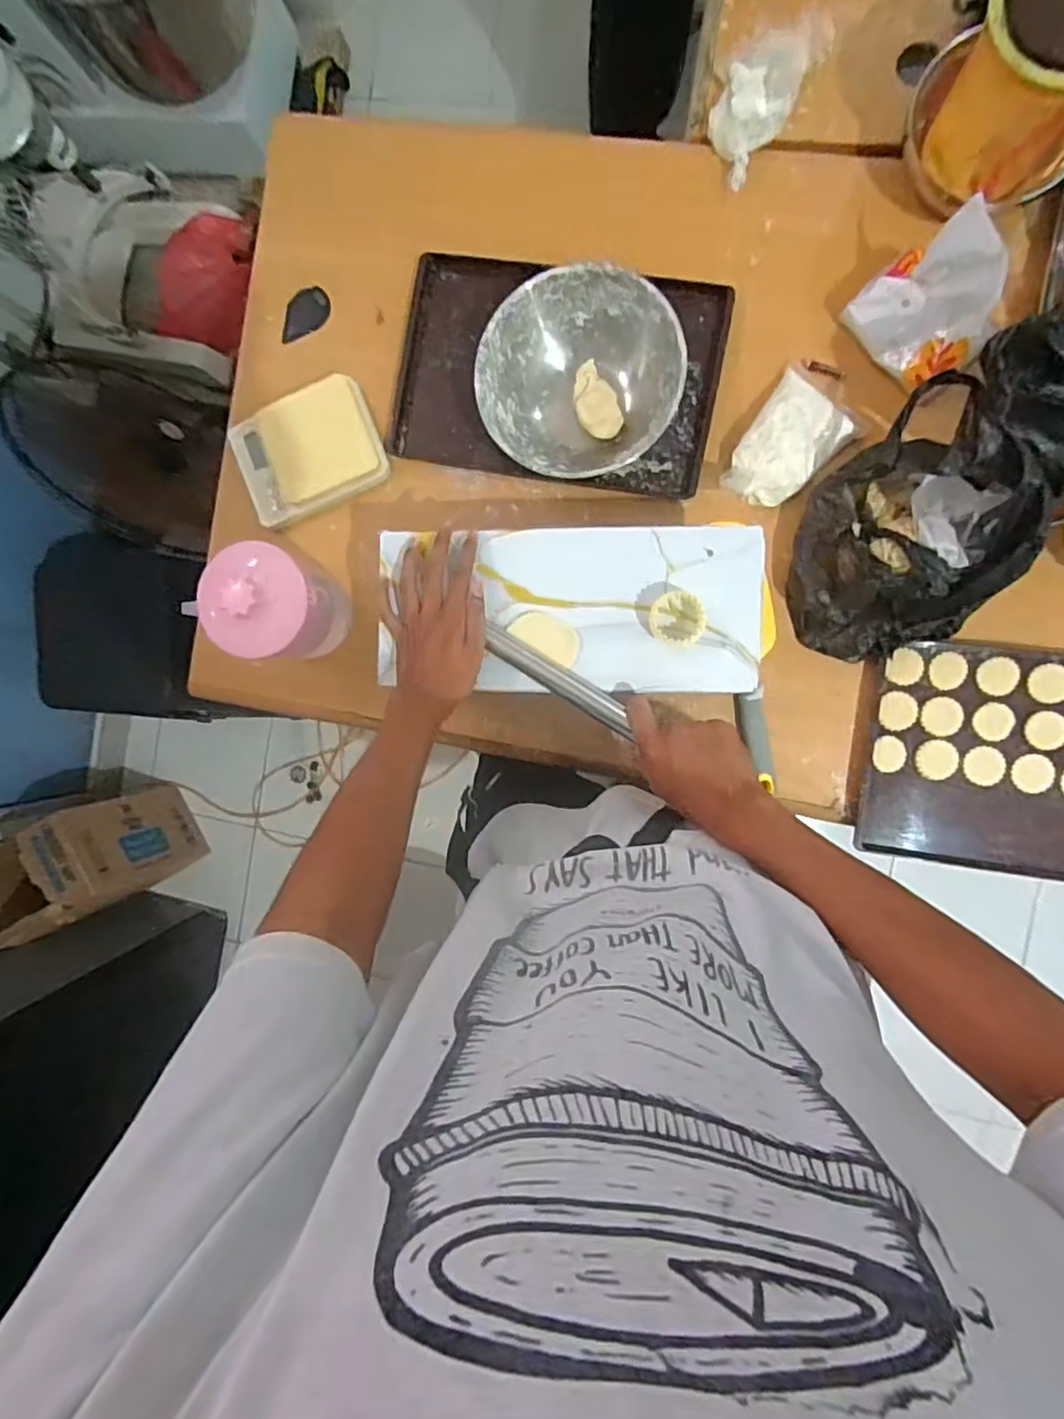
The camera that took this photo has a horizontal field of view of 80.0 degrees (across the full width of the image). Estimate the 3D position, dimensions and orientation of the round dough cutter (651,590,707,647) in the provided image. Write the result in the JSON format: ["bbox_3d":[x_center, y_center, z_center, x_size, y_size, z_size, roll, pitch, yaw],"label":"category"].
[{"bbox_3d":[0.137,-0.085,0.592,0.053,0.026,0.052,0,92,7],"label":"round dough cutter"}]

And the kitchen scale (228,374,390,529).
[{"bbox_3d":[-0.275,-0.314,0.779,0.179,0.040,0.134,-21,89,7],"label":"kitchen scale"}]

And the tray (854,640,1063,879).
[{"bbox_3d":[0.561,0.061,0.688,0.364,0.033,0.242,7,93,7],"label":"tray"}]

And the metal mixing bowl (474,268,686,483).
[{"bbox_3d":[0.053,-0.365,0.705,0.211,0.079,0.206,0,92,7],"label":"metal mixing bowl"}]

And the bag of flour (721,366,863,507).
[{"bbox_3d":[0.290,-0.298,0.693,0.101,0.041,0.162,35,96,5],"label":"bag of flour"}]

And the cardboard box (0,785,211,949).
[{"bbox_3d":[-0.964,0.326,1.400,0.247,0.443,0.216,-26,88,7],"label":"cardboard box"}]

